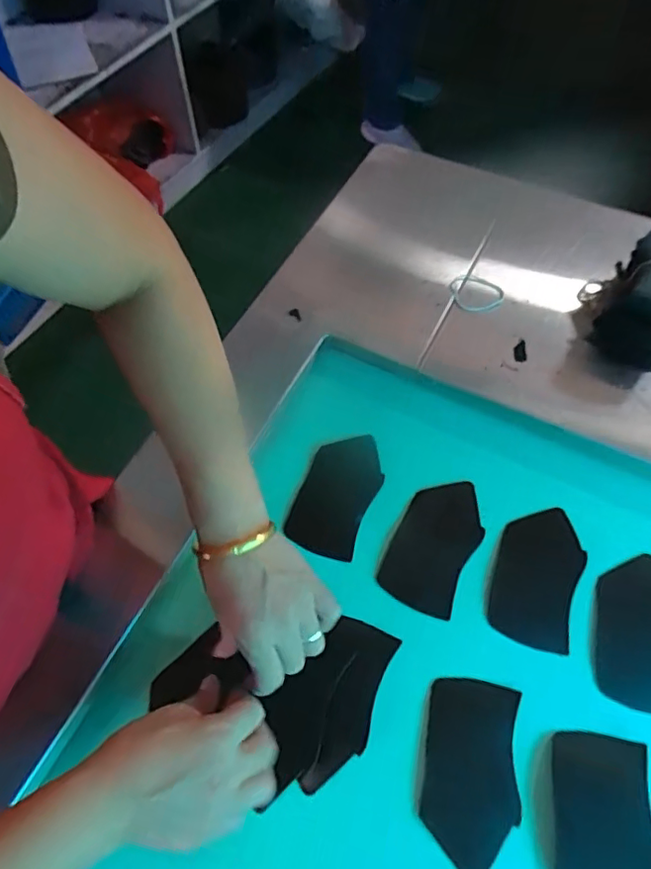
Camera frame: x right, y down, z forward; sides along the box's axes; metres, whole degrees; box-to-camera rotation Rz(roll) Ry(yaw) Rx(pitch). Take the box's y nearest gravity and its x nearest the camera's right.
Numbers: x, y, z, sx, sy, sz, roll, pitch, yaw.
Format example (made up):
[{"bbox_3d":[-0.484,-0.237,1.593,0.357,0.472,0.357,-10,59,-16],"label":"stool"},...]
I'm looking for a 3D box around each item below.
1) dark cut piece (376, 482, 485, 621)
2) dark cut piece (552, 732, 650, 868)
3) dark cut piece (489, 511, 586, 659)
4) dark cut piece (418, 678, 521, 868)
[{"bbox_3d":[0.102,0.100,0.524,0.072,0.006,0.126,22,67,20],"label":"dark cut piece"},{"bbox_3d":[0.206,0.292,0.411,0.070,0.005,0.123,7,62,7],"label":"dark cut piece"},{"bbox_3d":[0.192,0.126,0.507,0.071,0.004,0.124,16,67,16],"label":"dark cut piece"},{"bbox_3d":[0.112,0.260,0.434,0.069,0.004,0.128,7,60,11],"label":"dark cut piece"}]

